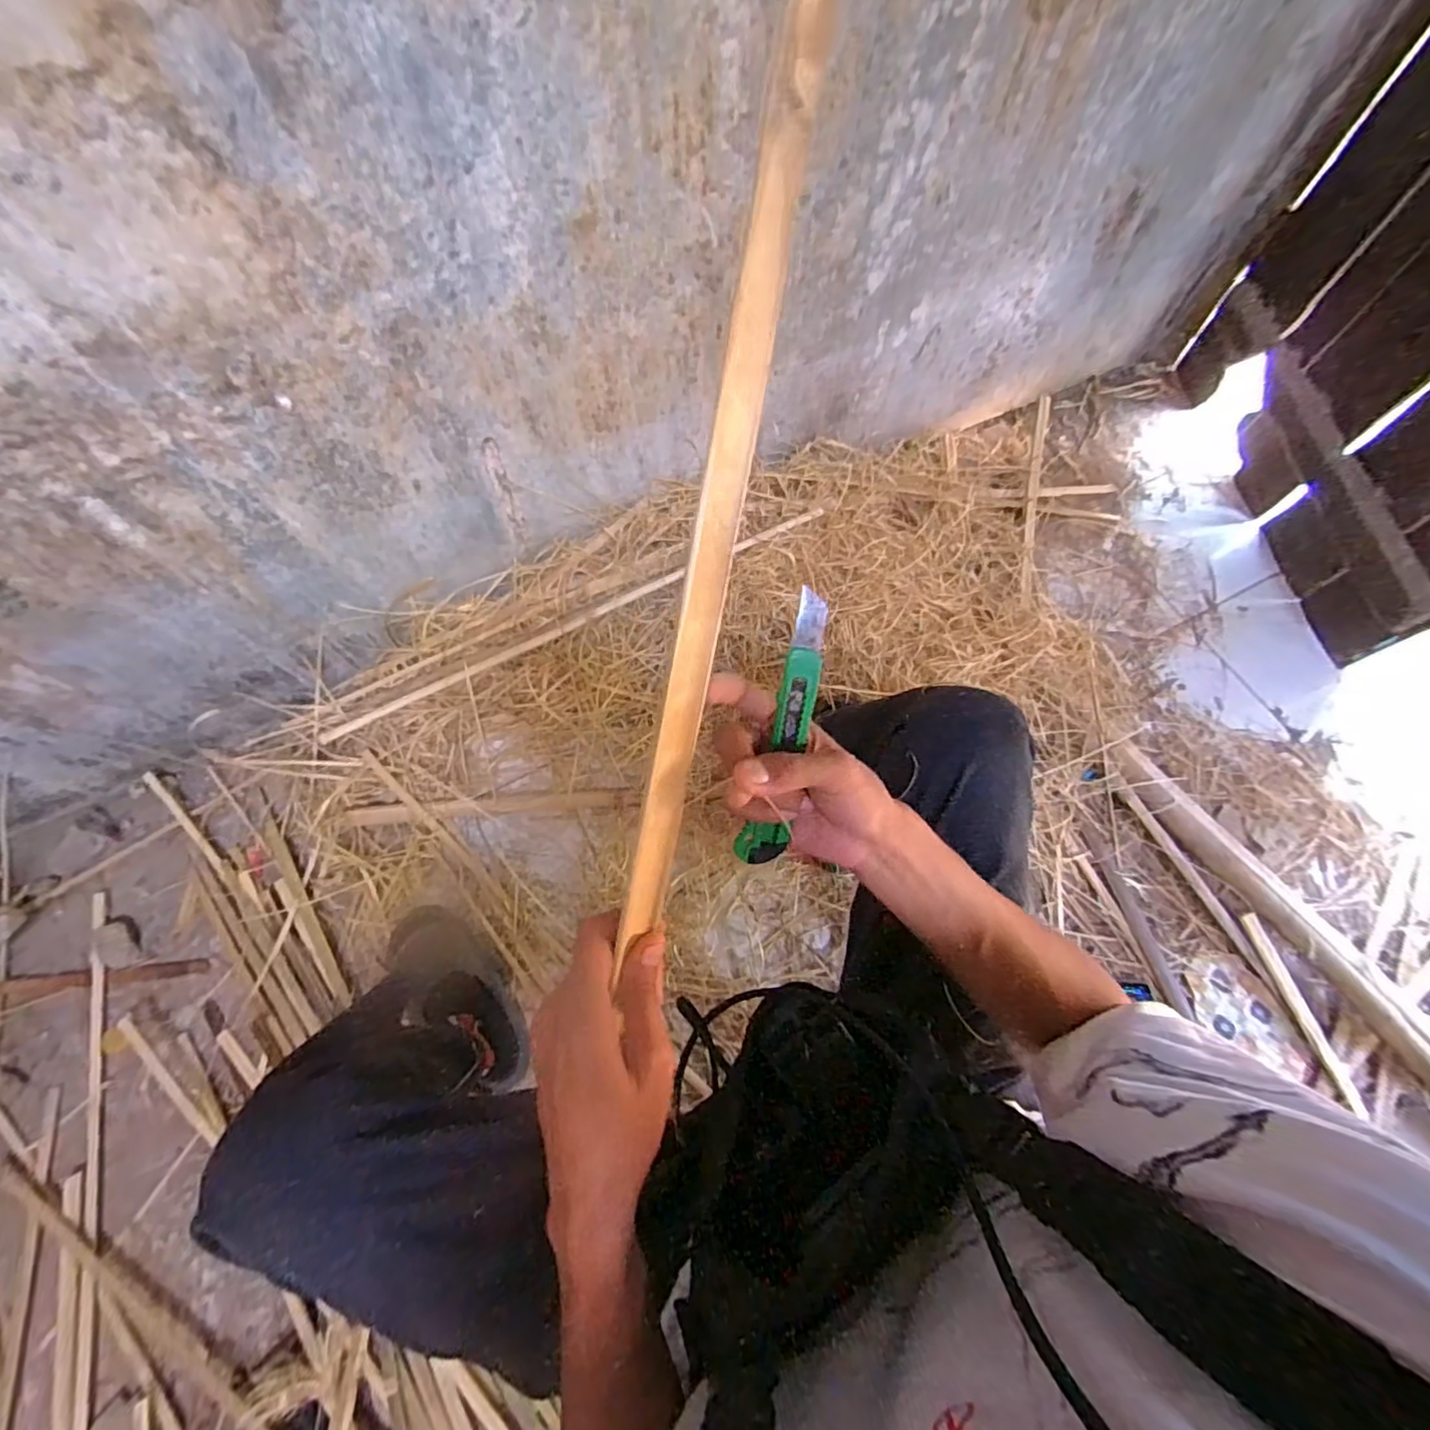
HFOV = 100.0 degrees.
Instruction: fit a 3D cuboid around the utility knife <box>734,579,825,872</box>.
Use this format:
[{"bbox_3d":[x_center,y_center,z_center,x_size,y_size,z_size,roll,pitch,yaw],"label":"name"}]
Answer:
[{"bbox_3d":[0.044,0.012,0.374,0.029,0.010,0.174,13,105,5],"label":"utility knife"}]

